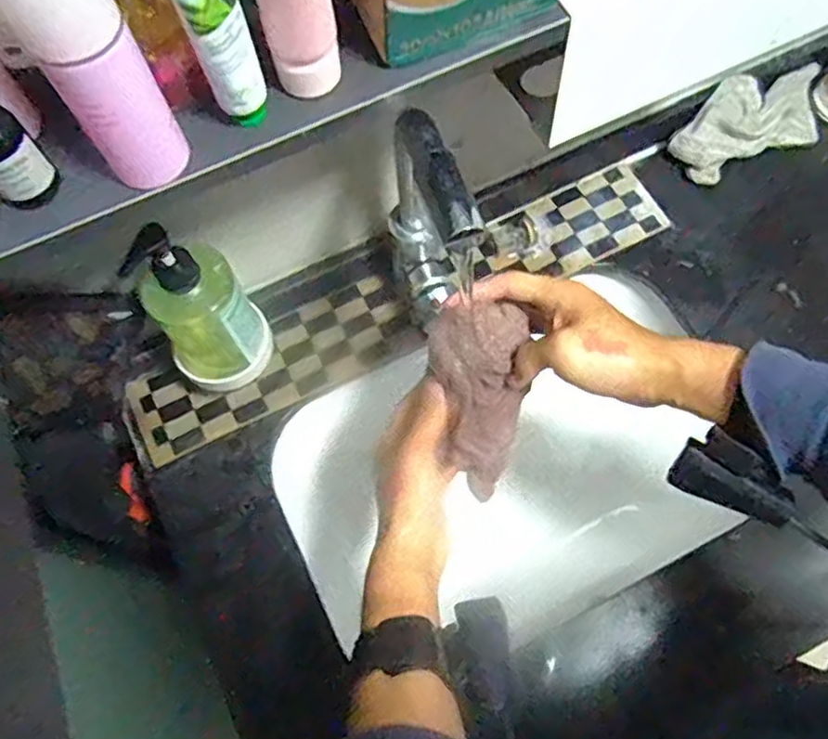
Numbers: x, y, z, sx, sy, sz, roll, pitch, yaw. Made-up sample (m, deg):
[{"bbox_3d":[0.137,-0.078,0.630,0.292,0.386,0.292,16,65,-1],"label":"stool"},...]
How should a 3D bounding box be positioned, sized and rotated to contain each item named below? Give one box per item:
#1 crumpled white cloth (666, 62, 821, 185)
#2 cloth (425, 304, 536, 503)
[{"bbox_3d":[0.370,-0.270,0.738,0.190,0.049,0.080,-26,70,-8],"label":"crumpled white cloth"},{"bbox_3d":[0.054,0.034,0.543,0.071,0.181,0.041,-8,36,-1],"label":"cloth"}]

